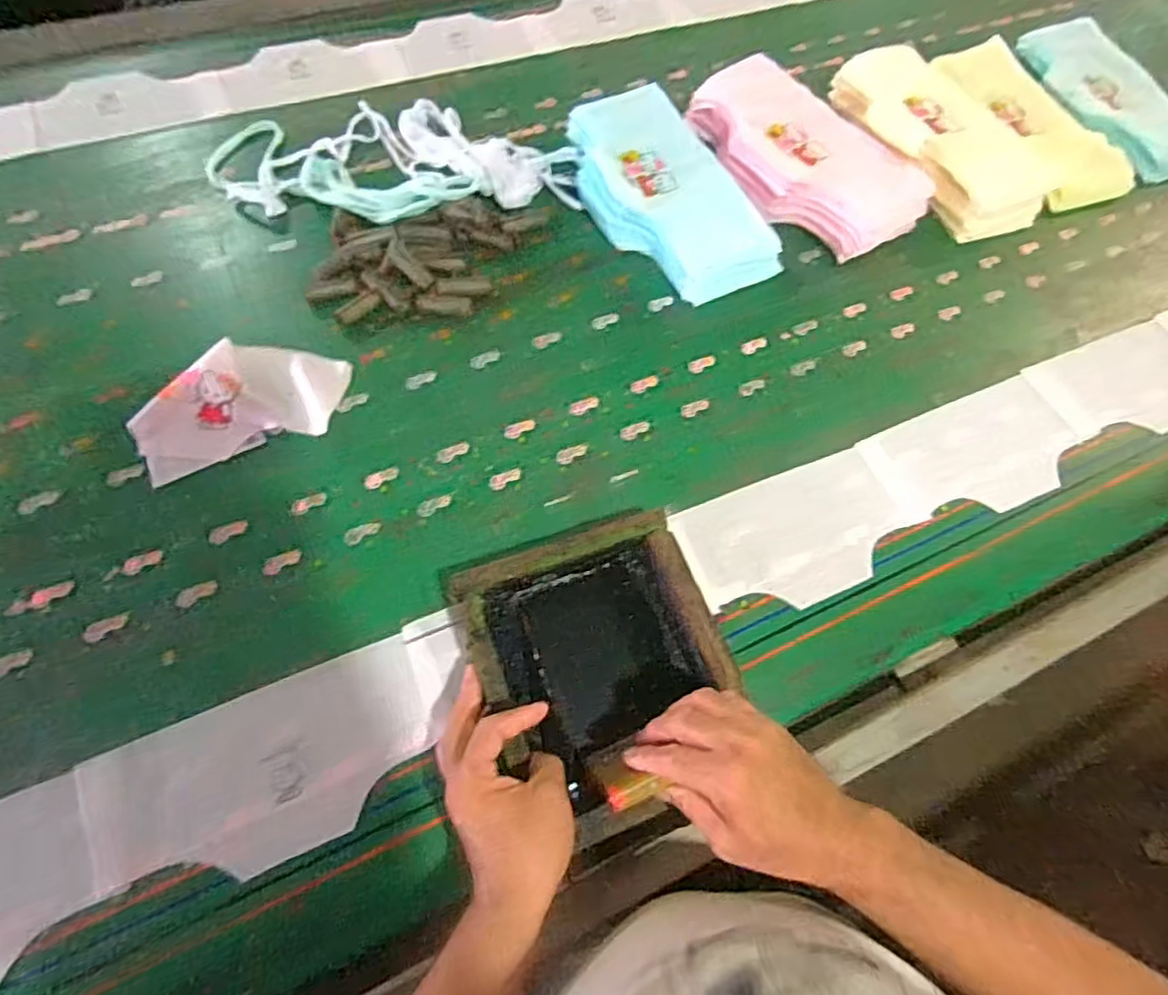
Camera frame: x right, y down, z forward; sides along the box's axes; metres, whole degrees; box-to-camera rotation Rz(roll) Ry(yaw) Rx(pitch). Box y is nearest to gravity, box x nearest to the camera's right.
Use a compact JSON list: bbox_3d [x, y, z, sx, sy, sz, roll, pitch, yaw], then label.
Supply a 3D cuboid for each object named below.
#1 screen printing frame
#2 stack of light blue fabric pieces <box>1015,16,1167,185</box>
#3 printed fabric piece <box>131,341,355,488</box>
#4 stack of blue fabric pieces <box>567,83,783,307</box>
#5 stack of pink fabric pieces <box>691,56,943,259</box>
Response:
[{"bbox_3d":[0.018,0.148,0.559,0.207,0.054,0.245,-18,65,-13],"label":"screen printing frame"},{"bbox_3d":[0.814,-0.626,0.998,0.158,0.053,0.335,-16,65,-12],"label":"stack of light blue fabric pieces"},{"bbox_3d":[-0.357,-0.104,0.670,0.208,0.017,0.134,-20,66,-13],"label":"printed fabric piece"},{"bbox_3d":[0.094,-0.394,0.819,0.180,0.064,0.343,-23,66,-15],"label":"stack of blue fabric pieces"},{"bbox_3d":[0.286,-0.452,0.857,0.189,0.075,0.342,-40,73,-21],"label":"stack of pink fabric pieces"}]

